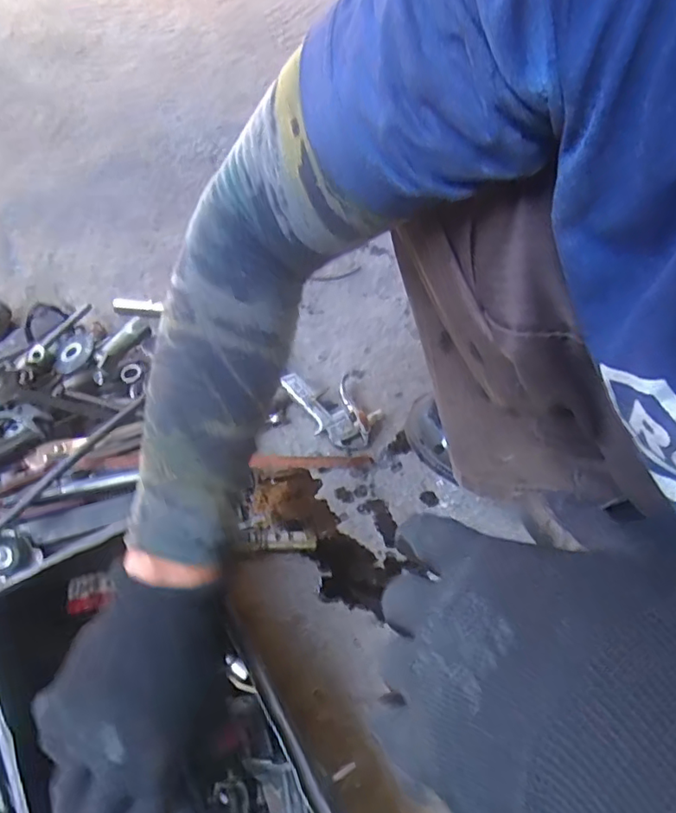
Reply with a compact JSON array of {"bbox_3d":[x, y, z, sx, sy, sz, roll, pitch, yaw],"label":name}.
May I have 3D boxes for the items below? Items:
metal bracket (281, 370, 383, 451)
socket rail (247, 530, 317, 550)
[{"bbox_3d":[0.004,-0.002,0.654,0.101,0.040,0.105,2,58,-2],"label":"metal bracket"},{"bbox_3d":[-0.056,0.136,0.571,0.066,0.026,0.017,-2,59,-5],"label":"socket rail"}]

